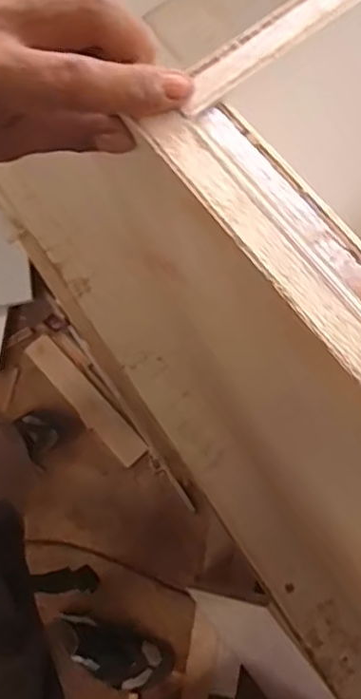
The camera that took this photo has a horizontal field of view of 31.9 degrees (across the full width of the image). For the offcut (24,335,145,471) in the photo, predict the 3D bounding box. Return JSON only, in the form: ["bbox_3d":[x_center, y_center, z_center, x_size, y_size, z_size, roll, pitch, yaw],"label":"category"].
[{"bbox_3d":[-0.211,0.109,1.389,0.063,0.019,0.352,-42,76,-11],"label":"offcut"}]

